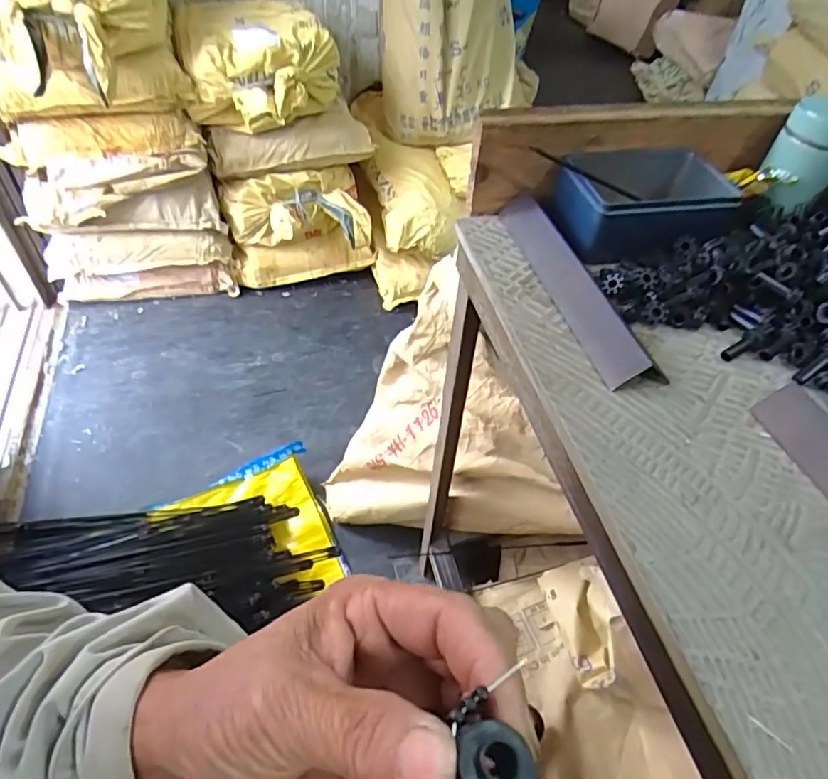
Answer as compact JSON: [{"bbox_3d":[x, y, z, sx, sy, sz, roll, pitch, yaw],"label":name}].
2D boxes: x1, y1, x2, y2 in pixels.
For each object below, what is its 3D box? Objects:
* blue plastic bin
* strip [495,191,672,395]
[{"bbox_3d":[0.219,-0.178,0.550,0.163,0.059,0.110,-6,49,-10],"label":"blue plastic bin"},{"bbox_3d":[0.133,-0.097,0.492,0.040,0.029,0.235,-11,50,-14],"label":"strip"}]

